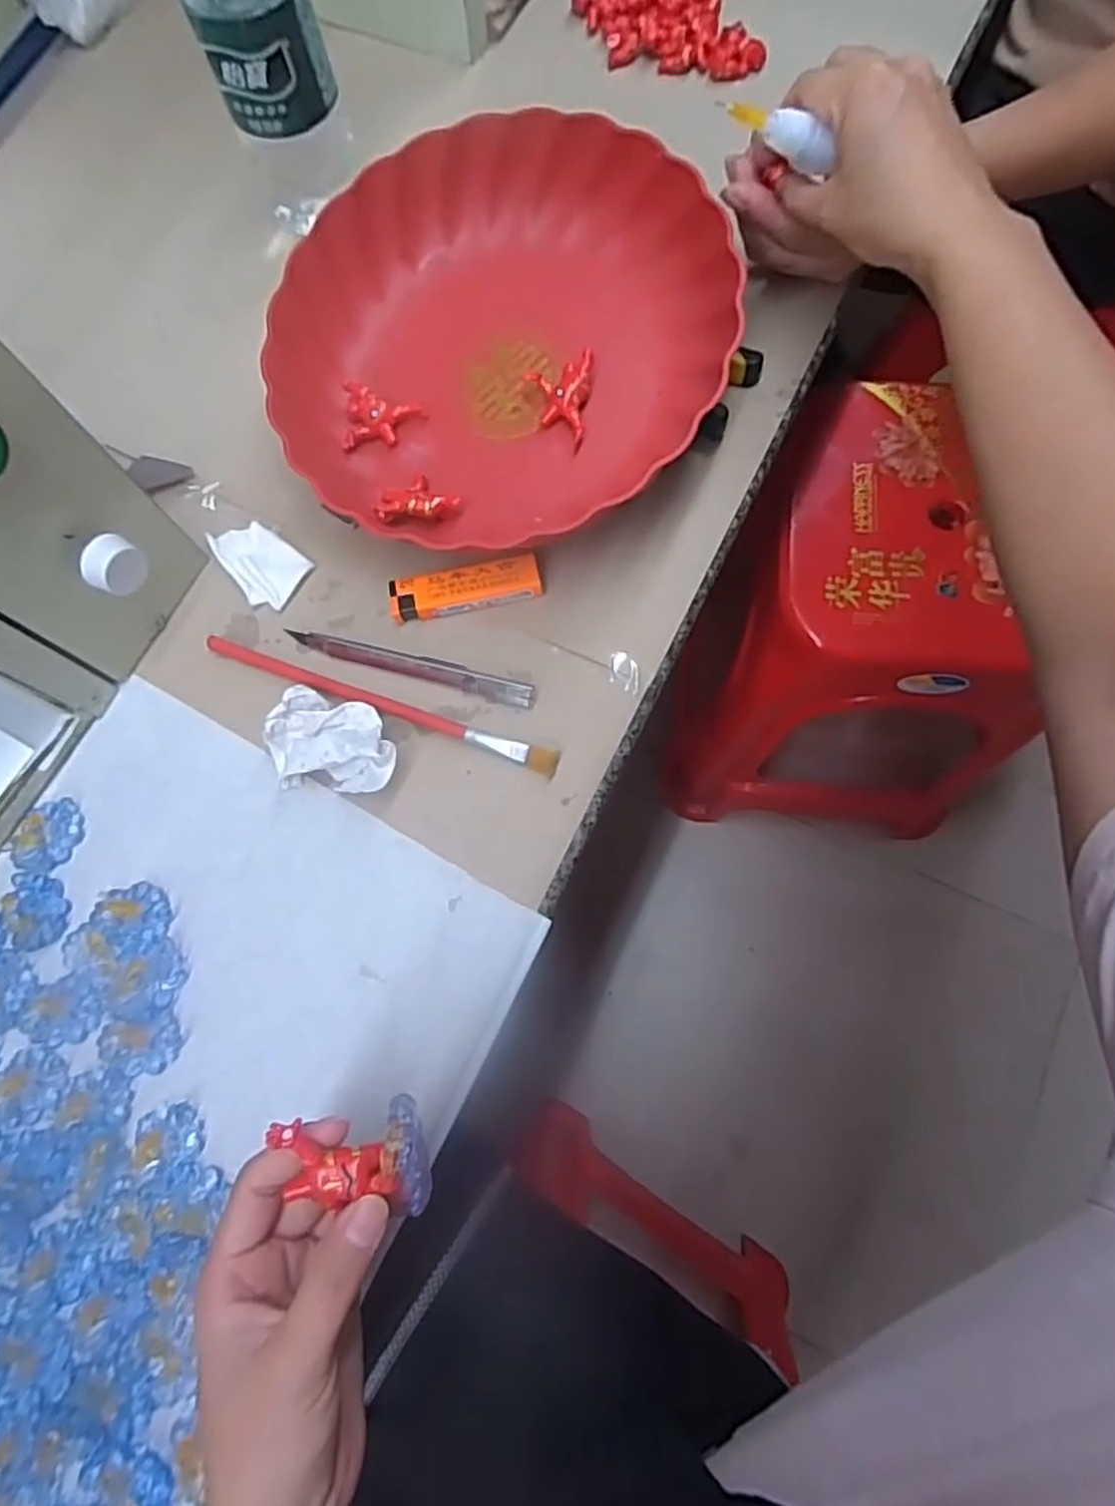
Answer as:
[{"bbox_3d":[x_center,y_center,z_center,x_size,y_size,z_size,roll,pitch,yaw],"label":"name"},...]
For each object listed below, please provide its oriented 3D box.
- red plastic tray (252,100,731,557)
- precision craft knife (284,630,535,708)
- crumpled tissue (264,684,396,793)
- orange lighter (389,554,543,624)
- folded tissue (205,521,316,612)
[{"bbox_3d":[-0.036,-0.222,0.397,0.239,0.068,0.225,-27,75,-5],"label":"red plastic tray"},{"bbox_3d":[-0.077,-0.046,0.387,0.133,0.007,0.012,16,76,4],"label":"precision craft knife"},{"bbox_3d":[-0.111,-0.006,0.362,0.067,0.025,0.046,5,76,1],"label":"crumpled tissue"},{"bbox_3d":[-0.049,-0.086,0.391,0.079,0.014,0.021,-12,76,-3],"label":"orange lighter"},{"bbox_3d":[-0.165,-0.105,0.404,0.056,0.007,0.037,37,78,9],"label":"folded tissue"}]

